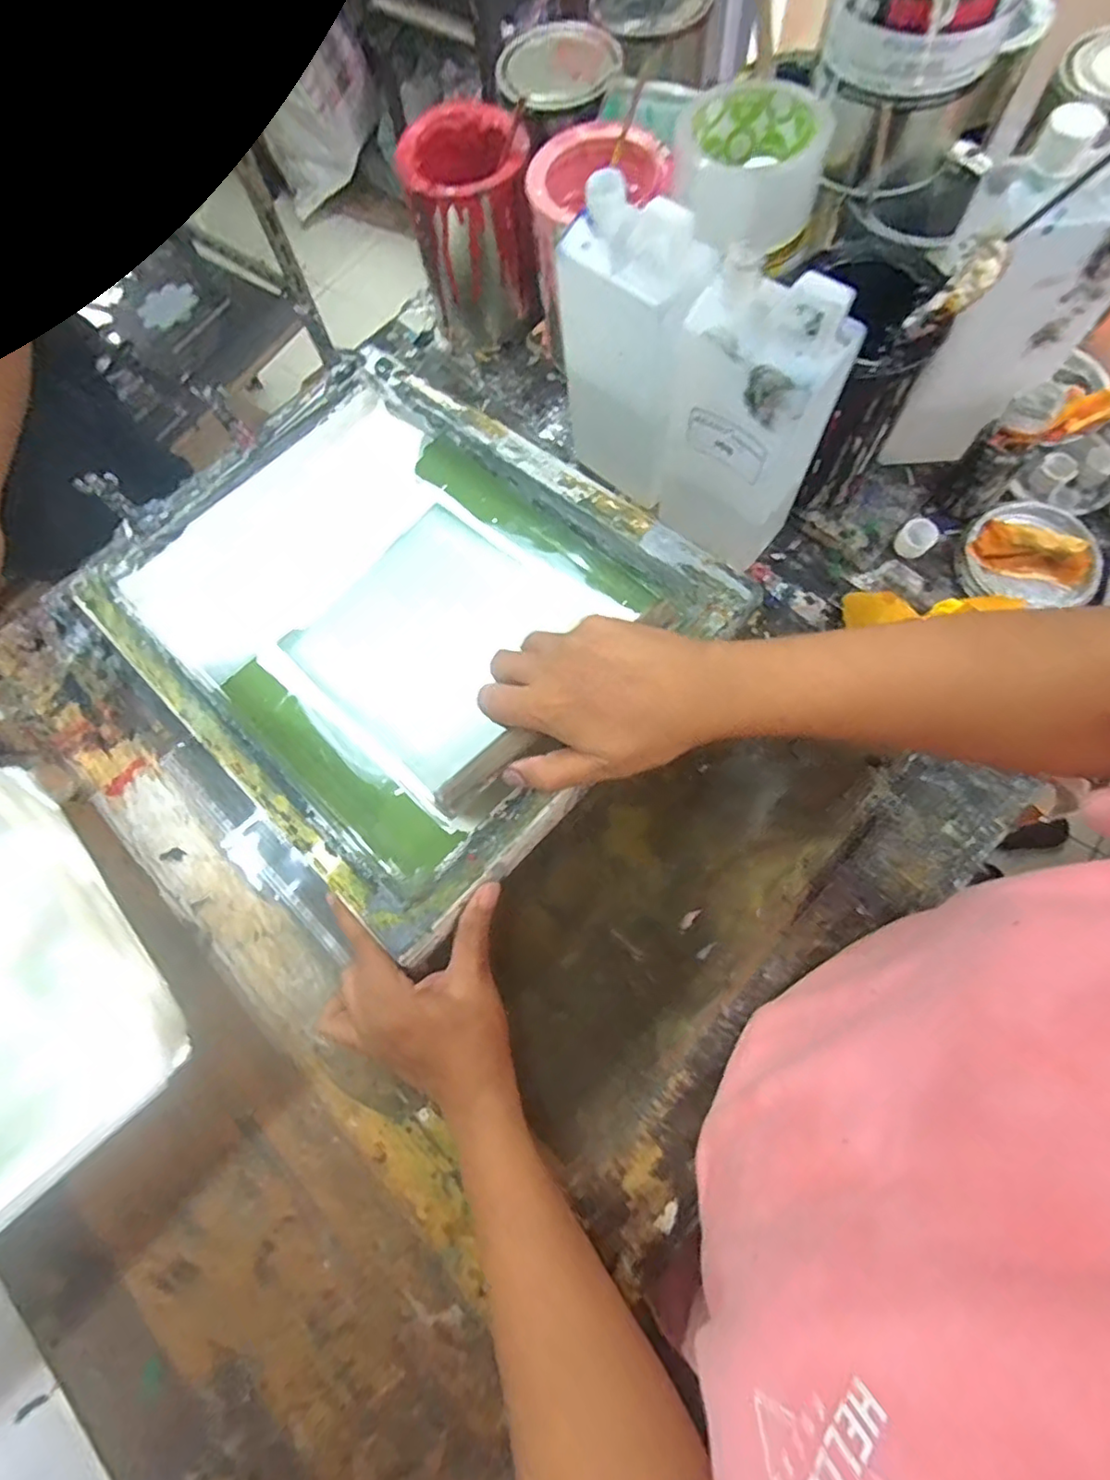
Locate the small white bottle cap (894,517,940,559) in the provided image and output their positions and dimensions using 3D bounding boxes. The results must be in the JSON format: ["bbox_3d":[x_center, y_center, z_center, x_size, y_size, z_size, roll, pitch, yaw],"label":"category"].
[{"bbox_3d":[0.304,-0.170,0.517,0.029,0.020,0.028,-1,72,4],"label":"small white bottle cap"}]

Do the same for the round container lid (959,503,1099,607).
[{"bbox_3d":[0.386,-0.152,0.504,0.101,0.016,0.093,-1,72,4],"label":"round container lid"}]

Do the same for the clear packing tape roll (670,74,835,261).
[{"bbox_3d":[0.129,-0.381,0.413,0.094,0.055,0.087,21,75,11],"label":"clear packing tape roll"}]

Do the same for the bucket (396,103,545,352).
[{"bbox_3d":[-0.074,-0.458,0.572,0.098,0.152,0.105,-1,72,4],"label":"bucket"}]

